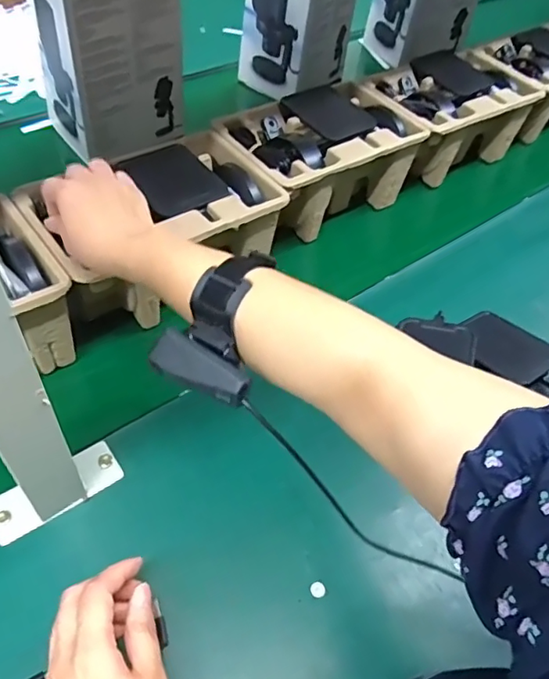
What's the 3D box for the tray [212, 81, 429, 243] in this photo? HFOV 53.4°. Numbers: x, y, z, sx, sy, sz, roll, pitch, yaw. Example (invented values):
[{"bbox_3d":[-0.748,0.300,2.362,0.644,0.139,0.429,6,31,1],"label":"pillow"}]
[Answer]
[{"bbox_3d":[0.054,-0.216,0.676,0.221,0.110,0.142,-31,57,-27],"label":"tray"}]

